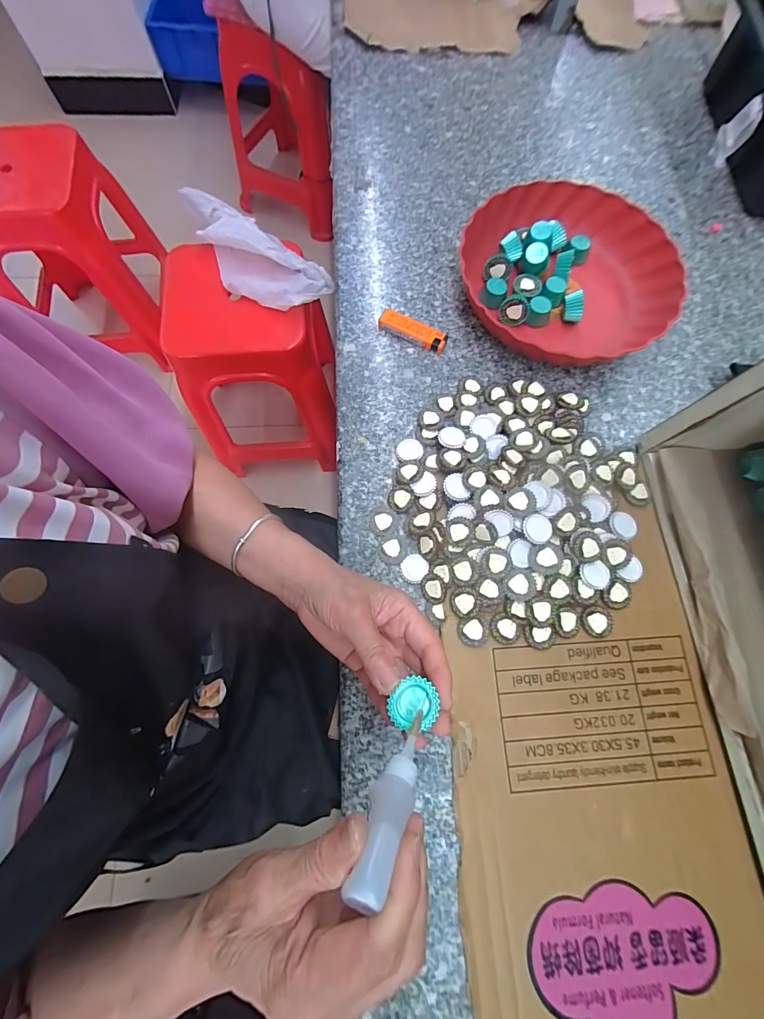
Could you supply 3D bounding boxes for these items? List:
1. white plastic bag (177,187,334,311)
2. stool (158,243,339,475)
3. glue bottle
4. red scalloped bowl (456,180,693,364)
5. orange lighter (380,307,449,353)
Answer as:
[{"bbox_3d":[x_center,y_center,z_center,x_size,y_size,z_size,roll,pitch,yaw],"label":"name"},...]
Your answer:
[{"bbox_3d":[-0.270,-0.501,0.763,0.349,0.052,0.132,34,76,8],"label":"white plastic bag"},{"bbox_3d":[-0.282,-0.337,0.943,0.308,0.409,0.309,-1,74,-2],"label":"stool"},{"bbox_3d":[0.006,0.146,0.201,0.019,0.016,0.088,28,30,6],"label":"glue bottle"},{"bbox_3d":[0.207,-0.267,0.447,0.239,0.047,0.226,0,74,-1],"label":"red scalloped bowl"},{"bbox_3d":[0.036,-0.205,0.447,0.080,0.014,0.023,27,75,6],"label":"orange lighter"}]

